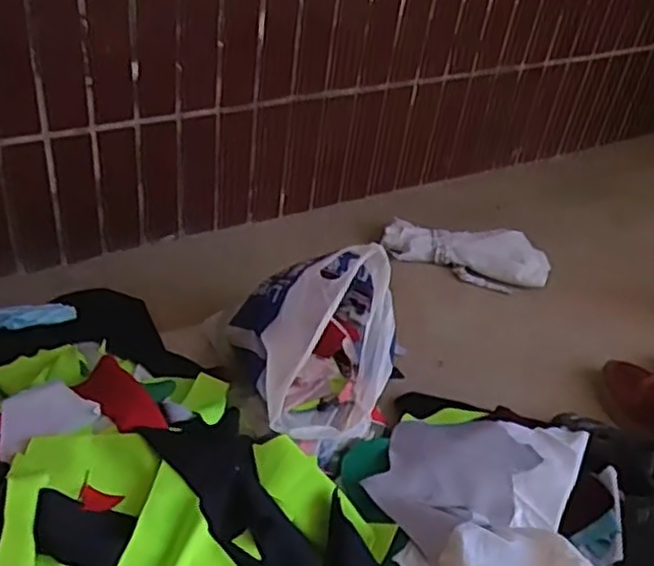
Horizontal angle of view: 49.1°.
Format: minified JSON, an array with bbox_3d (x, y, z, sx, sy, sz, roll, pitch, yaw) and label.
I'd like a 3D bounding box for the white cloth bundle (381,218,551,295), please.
[{"bbox_3d":[0.248,-0.054,1.280,0.290,0.043,0.122,7,40,-1],"label":"white cloth bundle"}]

